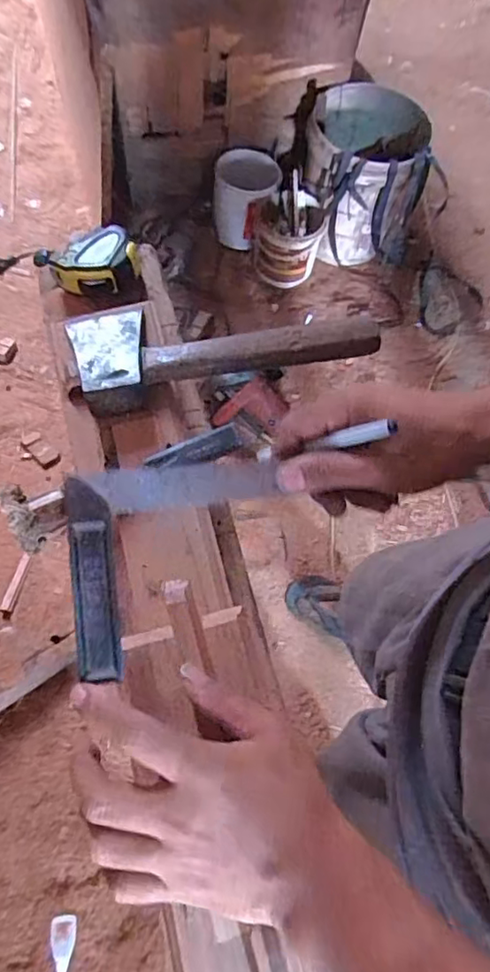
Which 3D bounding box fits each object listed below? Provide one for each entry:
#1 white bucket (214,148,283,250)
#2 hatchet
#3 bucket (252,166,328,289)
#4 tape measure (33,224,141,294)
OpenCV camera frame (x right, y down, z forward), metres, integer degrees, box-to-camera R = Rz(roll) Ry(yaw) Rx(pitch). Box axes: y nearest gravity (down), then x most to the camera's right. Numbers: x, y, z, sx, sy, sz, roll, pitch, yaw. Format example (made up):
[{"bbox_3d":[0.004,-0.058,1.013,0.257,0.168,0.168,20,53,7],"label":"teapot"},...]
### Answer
[{"bbox_3d":[-0.001,-0.824,1.699,0.183,0.185,0.196,10,66,1],"label":"white bucket"},{"bbox_3d":[-0.021,-0.139,0.531,0.261,0.032,0.111,-12,67,-8],"label":"hatchet"},{"bbox_3d":[0.121,-0.704,1.677,0.183,0.205,0.173,1,66,-3],"label":"bucket"},{"bbox_3d":[-0.153,-0.228,0.606,0.093,0.039,0.067,11,66,1],"label":"tape measure"}]

